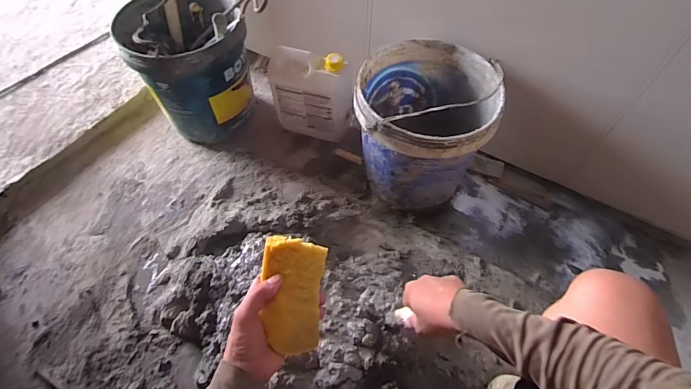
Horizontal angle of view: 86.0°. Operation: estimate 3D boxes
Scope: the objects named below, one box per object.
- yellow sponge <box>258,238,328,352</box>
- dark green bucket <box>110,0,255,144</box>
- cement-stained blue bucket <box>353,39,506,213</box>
[{"bbox_3d":[-0.067,0.123,0.460,0.073,0.024,0.135,5,85,-16],"label":"yellow sponge"},{"bbox_3d":[-0.402,-0.347,1.011,0.276,0.318,0.301,0,59,0],"label":"dark green bucket"},{"bbox_3d":[0.175,-0.154,0.879,0.291,0.282,0.295,0,59,0],"label":"cement-stained blue bucket"}]

